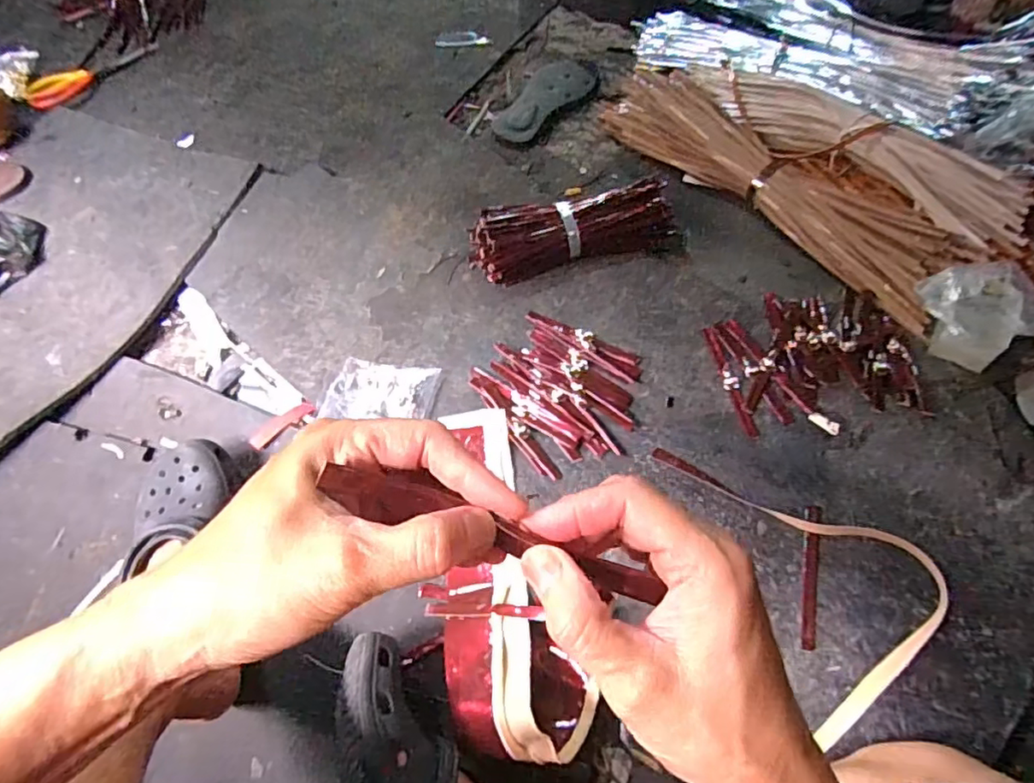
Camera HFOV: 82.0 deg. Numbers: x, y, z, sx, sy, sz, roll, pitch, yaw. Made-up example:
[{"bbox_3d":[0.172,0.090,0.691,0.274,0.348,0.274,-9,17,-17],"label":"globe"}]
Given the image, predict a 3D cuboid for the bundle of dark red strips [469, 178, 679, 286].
[{"bbox_3d":[0.070,-0.203,0.768,0.260,0.063,0.078,-12,64,-4],"label":"bundle of dark red strips"}]

